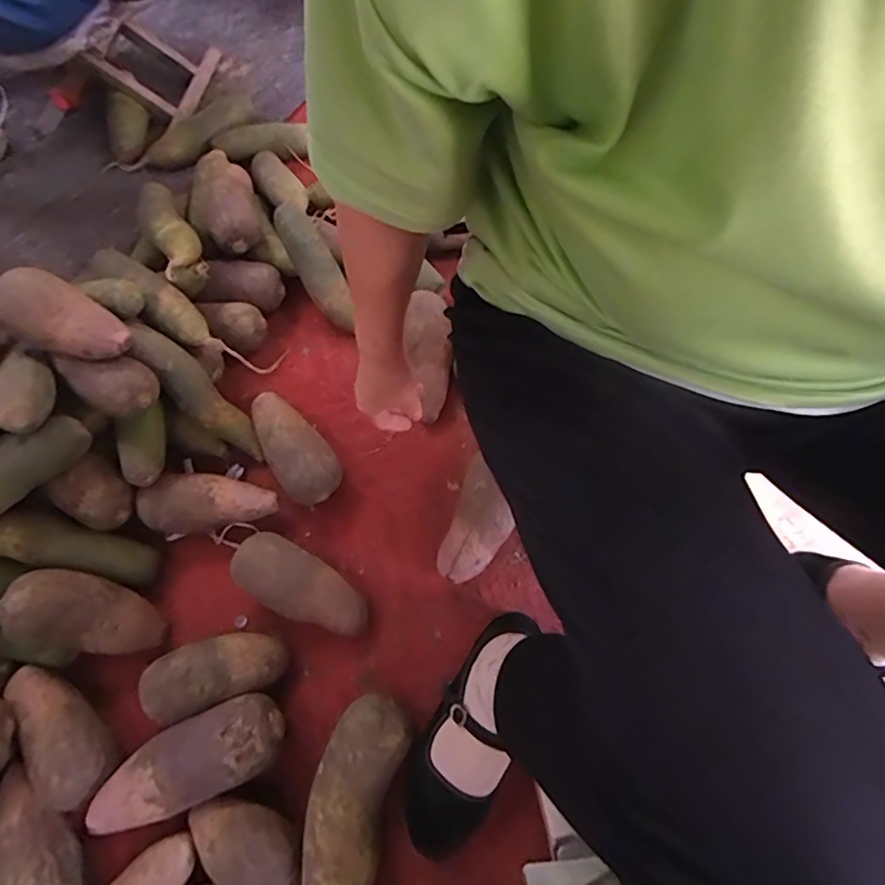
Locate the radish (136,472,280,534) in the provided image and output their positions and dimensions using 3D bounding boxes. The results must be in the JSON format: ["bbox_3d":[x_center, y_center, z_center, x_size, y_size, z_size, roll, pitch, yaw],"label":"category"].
[{"bbox_3d":[-0.277,0.074,0.654,0.155,0.061,0.063,-2,68,1],"label":"radish"}]

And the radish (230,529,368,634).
[{"bbox_3d":[-0.159,0.164,0.618,0.156,0.058,0.068,27,71,12],"label":"radish"}]

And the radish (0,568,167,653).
[{"bbox_3d":[-0.383,0.184,0.586,0.155,0.056,0.078,24,59,-36],"label":"radish"}]

